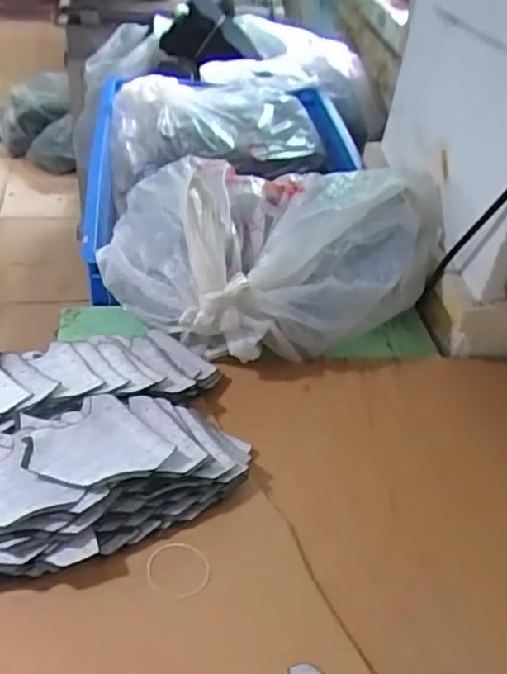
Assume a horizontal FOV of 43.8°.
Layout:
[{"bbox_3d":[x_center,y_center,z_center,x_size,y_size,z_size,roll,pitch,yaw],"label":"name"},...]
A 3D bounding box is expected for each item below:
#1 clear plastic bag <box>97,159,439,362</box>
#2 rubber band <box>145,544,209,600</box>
[{"bbox_3d":[0.017,-0.112,0.861,0.450,0.182,0.302,11,42,6],"label":"clear plastic bag"},{"bbox_3d":[-0.072,0.223,0.603,0.060,0.004,0.054,-5,48,-12],"label":"rubber band"}]

